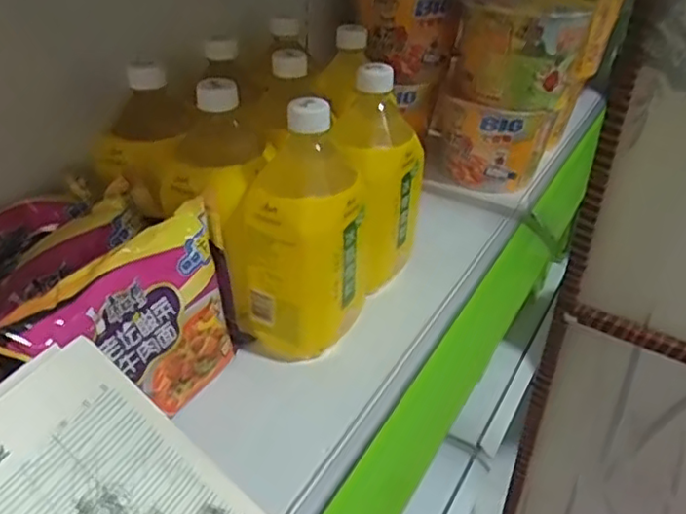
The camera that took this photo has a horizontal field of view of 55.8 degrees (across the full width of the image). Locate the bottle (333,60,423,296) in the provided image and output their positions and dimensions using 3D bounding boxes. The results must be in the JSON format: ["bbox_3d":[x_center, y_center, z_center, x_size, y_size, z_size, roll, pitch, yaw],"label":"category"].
[{"bbox_3d":[0.020,-0.071,0.567,0.086,0.188,0.082,2,32,-1],"label":"bottle"}]

